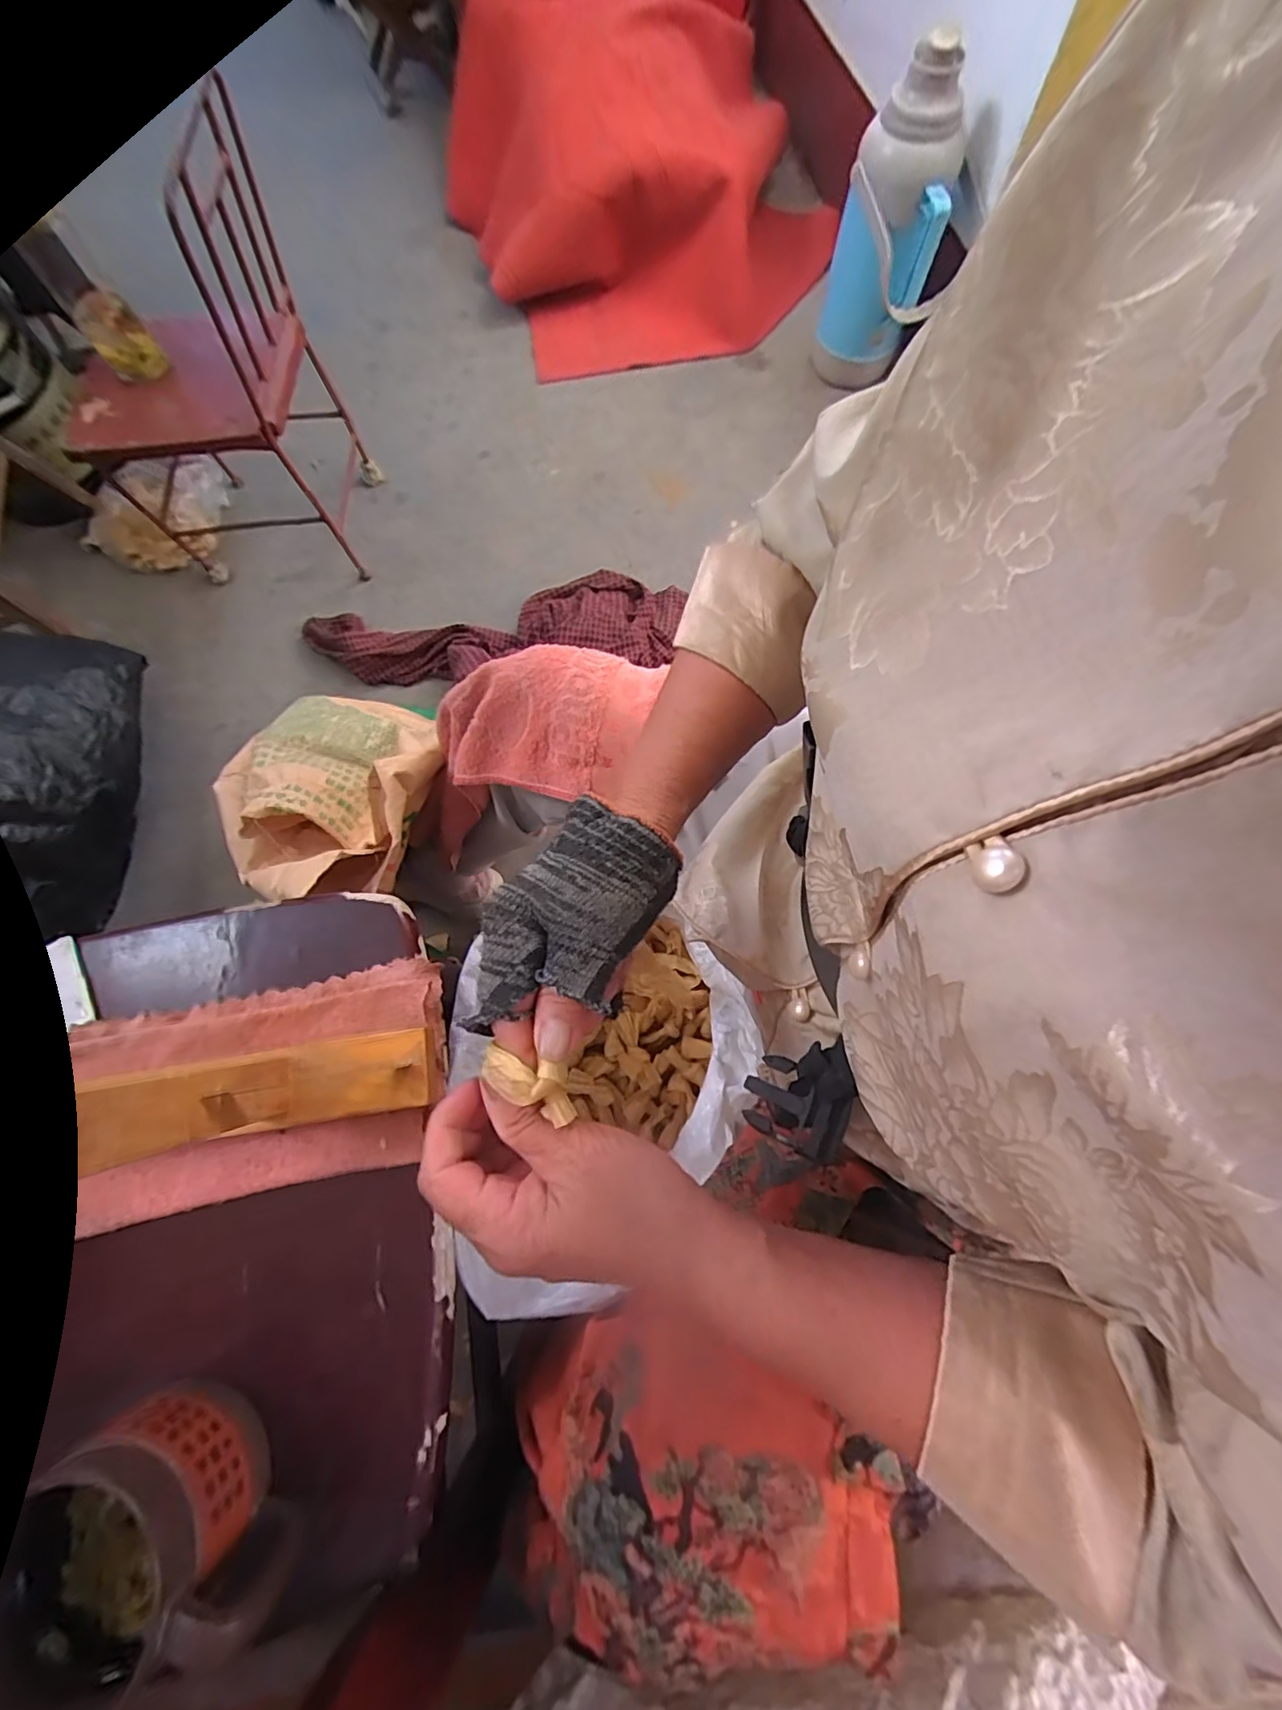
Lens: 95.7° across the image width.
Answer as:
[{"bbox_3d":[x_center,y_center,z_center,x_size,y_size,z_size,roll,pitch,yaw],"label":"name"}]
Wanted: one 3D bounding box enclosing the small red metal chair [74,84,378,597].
[{"bbox_3d":[-0.627,-0.691,0.846,0.336,0.483,0.315,1,72,3],"label":"small red metal chair"}]

